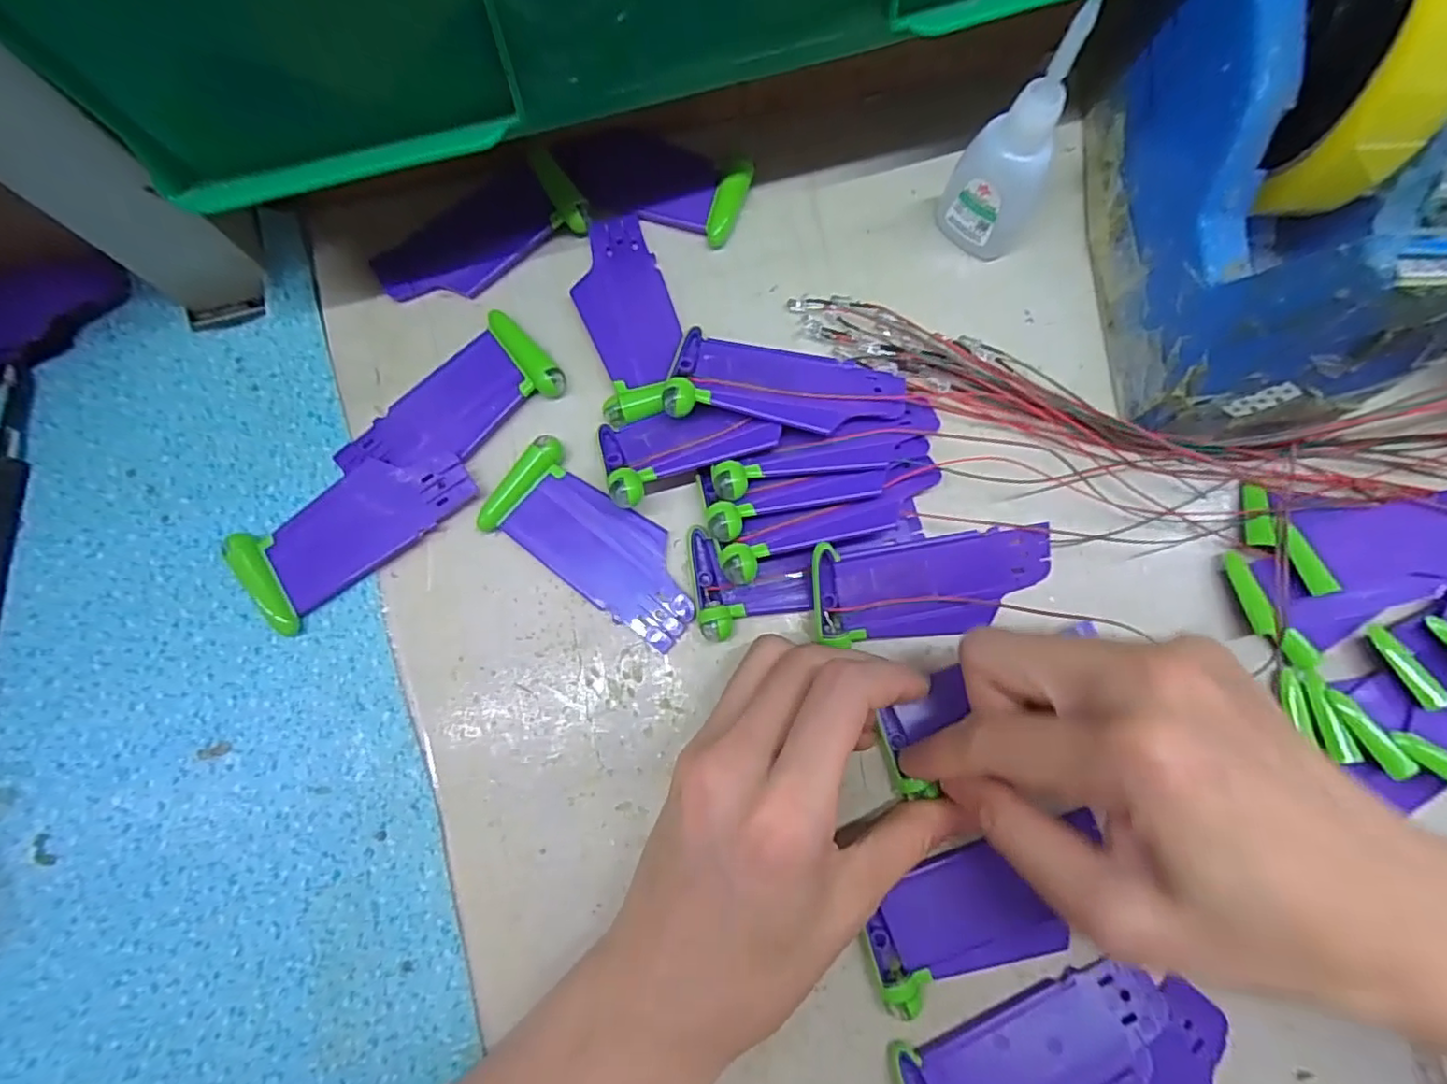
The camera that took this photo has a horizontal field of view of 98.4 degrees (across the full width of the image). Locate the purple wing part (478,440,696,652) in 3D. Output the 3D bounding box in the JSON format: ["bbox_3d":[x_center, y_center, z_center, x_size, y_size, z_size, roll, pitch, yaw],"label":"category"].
[{"bbox_3d":[-0.047,0.001,0.240,0.088,0.010,0.039,35,82,7],"label":"purple wing part"}]

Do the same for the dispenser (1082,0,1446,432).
[{"bbox_3d":[0.193,-0.133,0.205,0.072,0.122,0.162,-2,79,1],"label":"dispenser"}]

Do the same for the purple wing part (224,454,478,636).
[{"bbox_3d":[-0.143,-0.007,0.241,0.088,0.010,0.040,-39,81,-6],"label":"purple wing part"}]

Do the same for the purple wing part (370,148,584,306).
[{"bbox_3d":[-0.104,-0.130,0.265,0.087,0.011,0.039,-31,80,-5],"label":"purple wing part"}]

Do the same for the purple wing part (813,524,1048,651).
[{"bbox_3d":[0.078,0.016,0.233,0.089,0.010,0.036,-8,98,-4],"label":"purple wing part"}]

